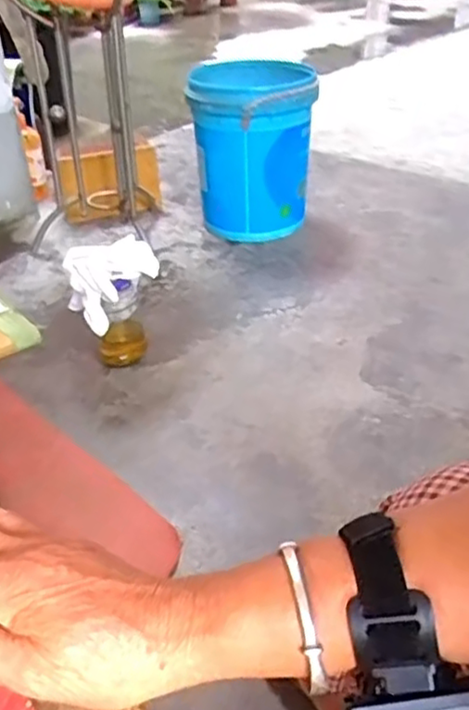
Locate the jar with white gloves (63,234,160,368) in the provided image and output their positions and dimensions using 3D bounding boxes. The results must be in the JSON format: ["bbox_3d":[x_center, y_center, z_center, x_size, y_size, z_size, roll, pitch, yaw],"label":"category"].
[{"bbox_3d":[-0.208,-0.080,1.162,0.158,0.220,0.114,-7,35,-8],"label":"jar with white gloves"}]

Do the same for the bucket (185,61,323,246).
[{"bbox_3d":[0.046,-0.489,1.605,0.275,0.385,0.275,-1,35,1],"label":"bucket"}]

